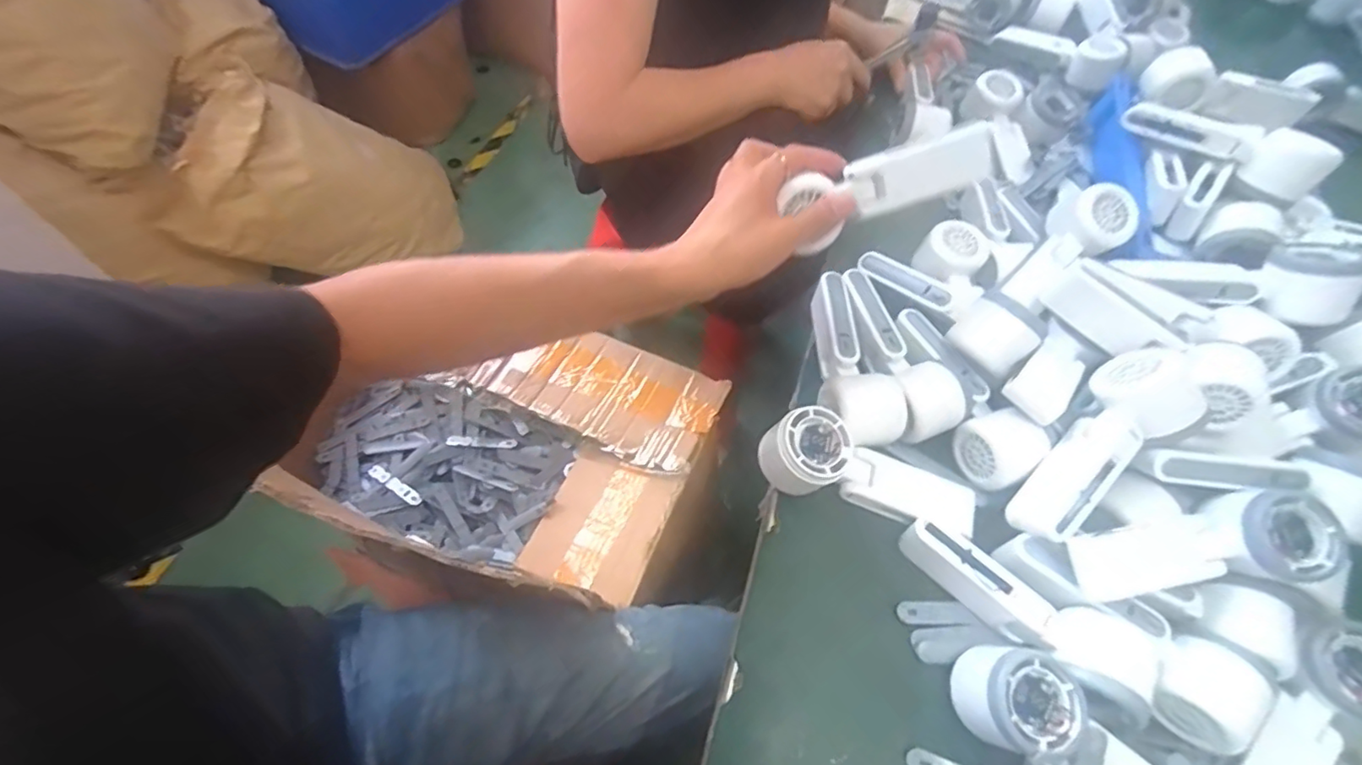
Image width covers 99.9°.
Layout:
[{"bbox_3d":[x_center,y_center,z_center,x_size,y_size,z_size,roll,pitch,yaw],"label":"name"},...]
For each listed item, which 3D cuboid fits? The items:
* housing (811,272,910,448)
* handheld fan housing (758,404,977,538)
[{"bbox_3d":[0.150,-0.025,0.490,0.070,0.039,0.166,4,59,-3],"label":"housing"},{"bbox_3d":[0.146,0.068,0.433,0.170,0.051,0.055,16,59,4],"label":"handheld fan housing"}]

